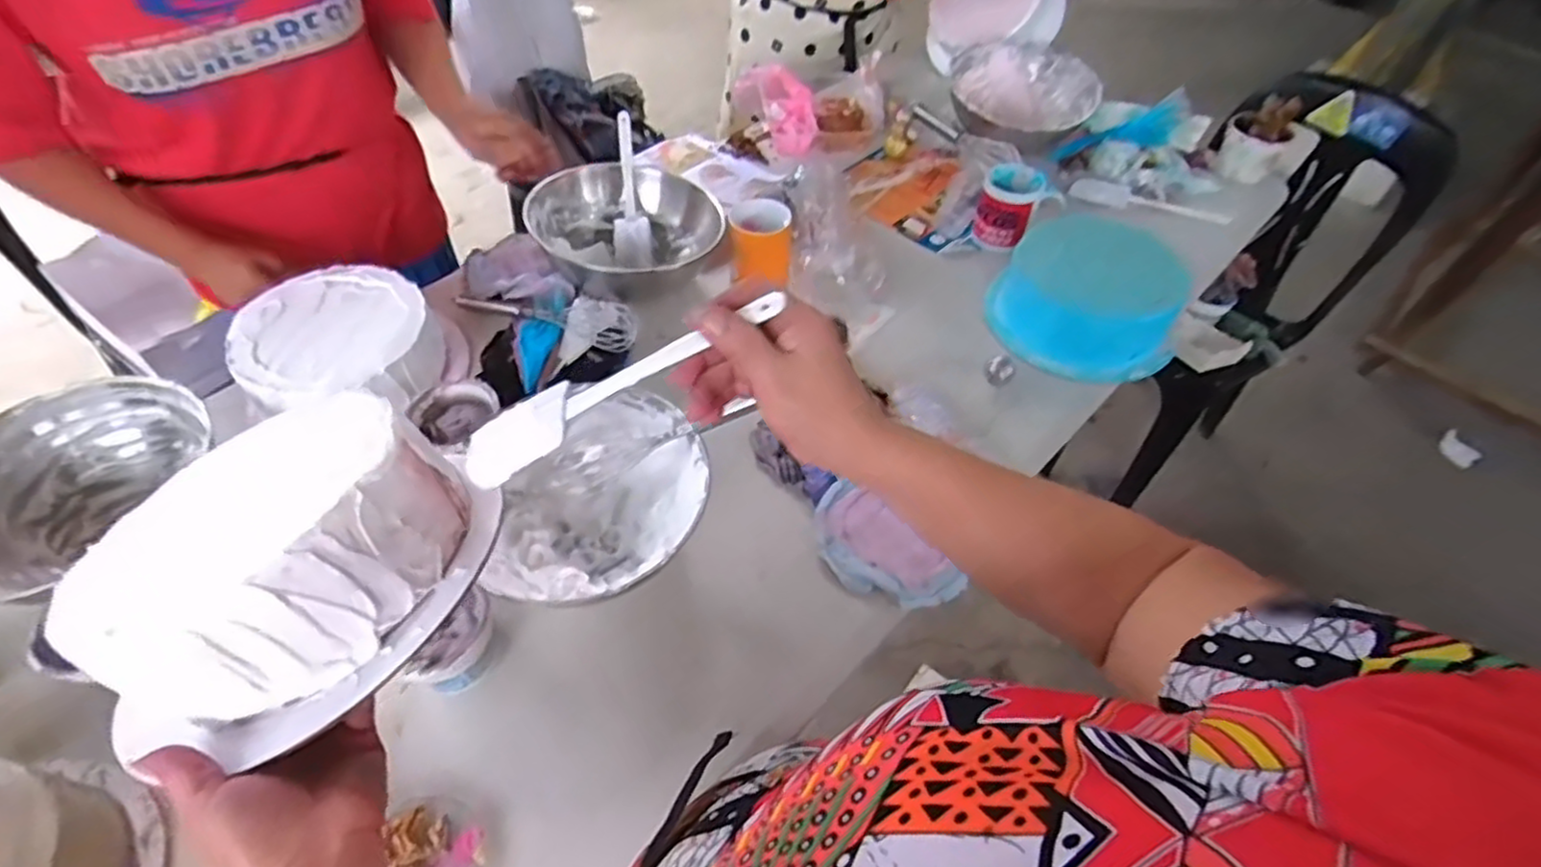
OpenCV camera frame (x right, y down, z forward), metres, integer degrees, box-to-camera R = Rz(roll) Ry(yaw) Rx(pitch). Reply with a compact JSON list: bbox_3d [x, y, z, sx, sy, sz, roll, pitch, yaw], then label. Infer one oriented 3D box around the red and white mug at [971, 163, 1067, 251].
[{"bbox_3d":[0.348,-0.322,1.007,0.093,0.093,0.085,0,51,0],"label":"red and white mug"}]

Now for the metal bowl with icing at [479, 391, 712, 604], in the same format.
[{"bbox_3d":[-0.162,0.067,0.691,0.207,0.077,0.210,-2,51,-2],"label":"metal bowl with icing"}]

